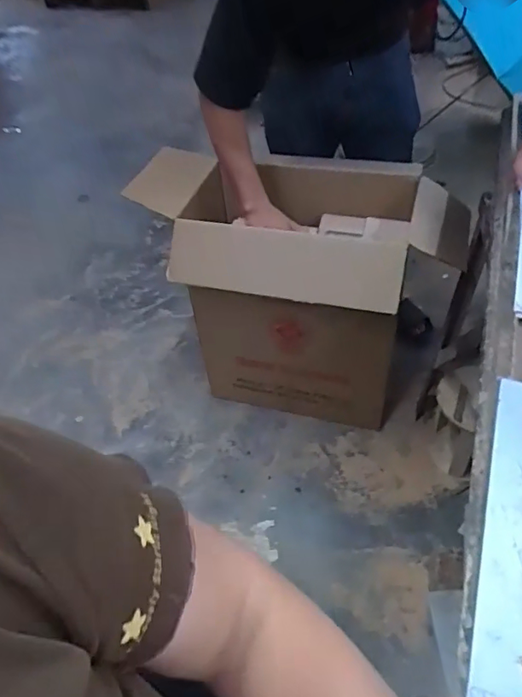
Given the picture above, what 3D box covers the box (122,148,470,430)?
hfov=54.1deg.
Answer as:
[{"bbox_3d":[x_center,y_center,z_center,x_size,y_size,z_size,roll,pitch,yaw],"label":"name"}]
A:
[{"bbox_3d":[0.080,-0.139,1.229,0.602,0.563,0.425,9,48,15],"label":"box"}]

